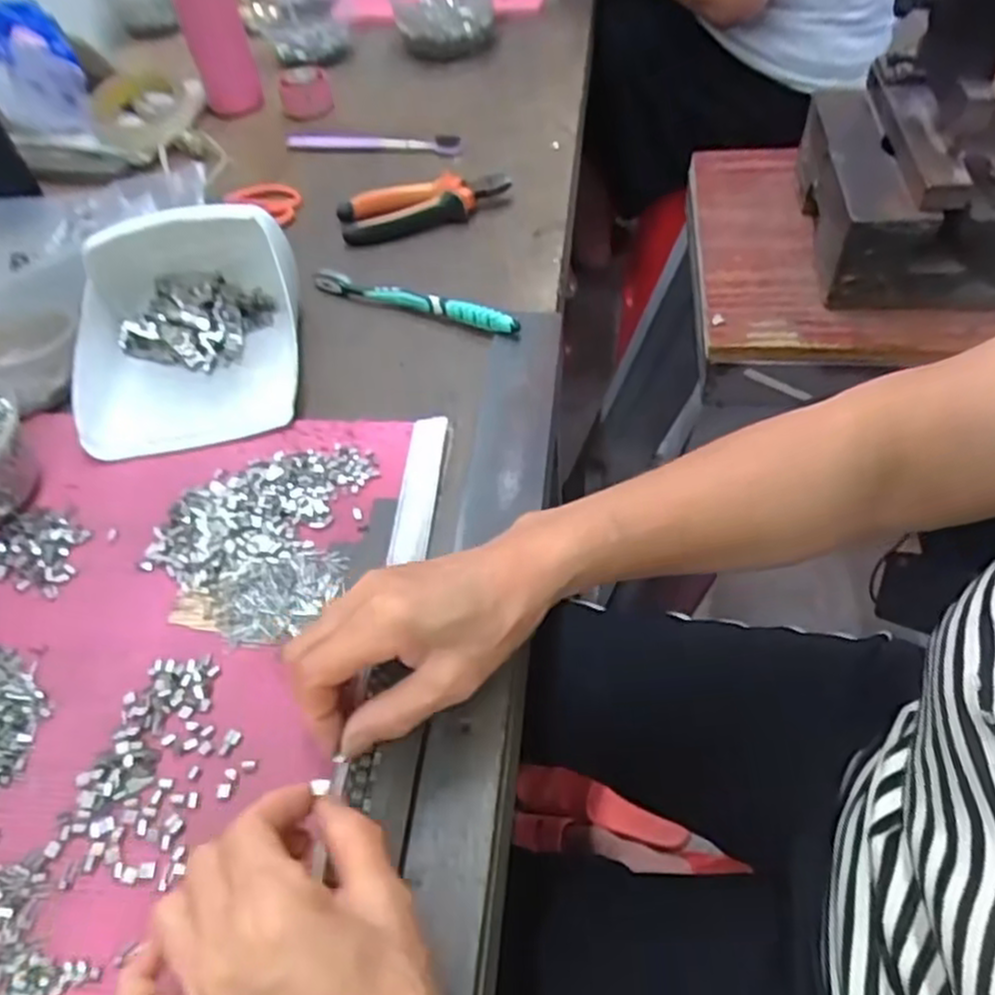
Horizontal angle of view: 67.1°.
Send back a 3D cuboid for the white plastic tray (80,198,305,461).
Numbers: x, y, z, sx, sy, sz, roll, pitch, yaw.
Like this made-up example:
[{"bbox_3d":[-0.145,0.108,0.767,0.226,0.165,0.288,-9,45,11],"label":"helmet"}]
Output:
[{"bbox_3d":[-0.224,-0.125,0.524,0.157,0.075,0.174,-8,52,-1],"label":"white plastic tray"}]

